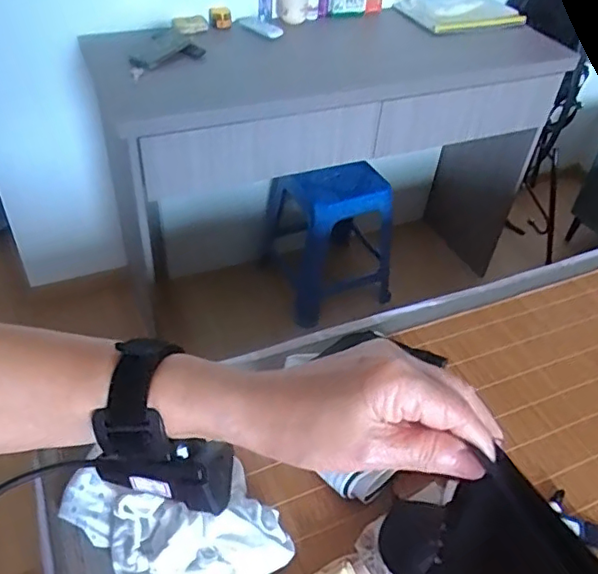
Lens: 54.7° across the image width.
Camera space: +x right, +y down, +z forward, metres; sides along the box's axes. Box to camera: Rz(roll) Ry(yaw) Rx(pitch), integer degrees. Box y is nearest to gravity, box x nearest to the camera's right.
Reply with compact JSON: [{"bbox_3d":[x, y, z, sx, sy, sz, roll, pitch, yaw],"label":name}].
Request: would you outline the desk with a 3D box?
[{"bbox_3d":[0.078,-0.323,1.659,1.143,0.729,0.421,-15,47,-21],"label":"desk"}]

